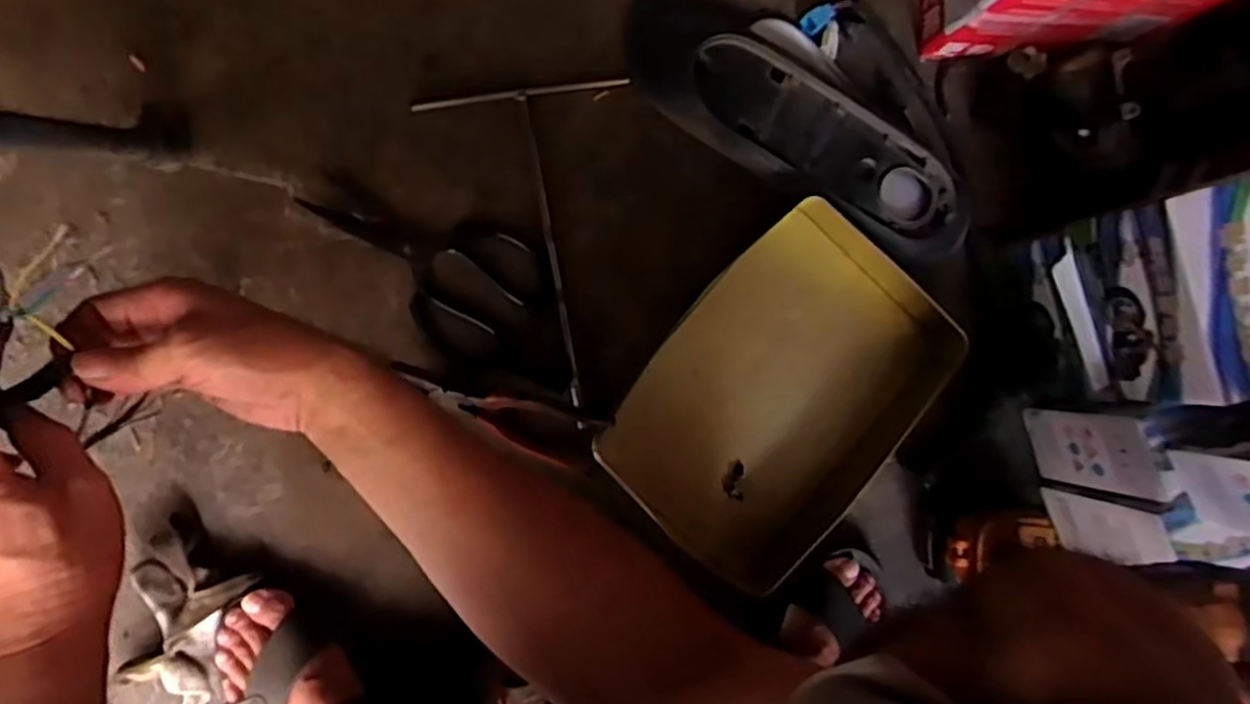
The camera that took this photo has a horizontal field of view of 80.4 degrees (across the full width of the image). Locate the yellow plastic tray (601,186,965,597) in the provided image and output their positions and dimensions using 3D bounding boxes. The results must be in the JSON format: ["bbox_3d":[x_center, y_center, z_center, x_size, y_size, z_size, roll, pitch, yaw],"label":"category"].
[{"bbox_3d":[0.143,0.044,0.655,0.225,0.061,0.303,44,84,-5],"label":"yellow plastic tray"}]

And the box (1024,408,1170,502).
[{"bbox_3d":[0.413,0.090,0.655,0.018,0.127,0.078,-28,92,-7],"label":"box"}]

